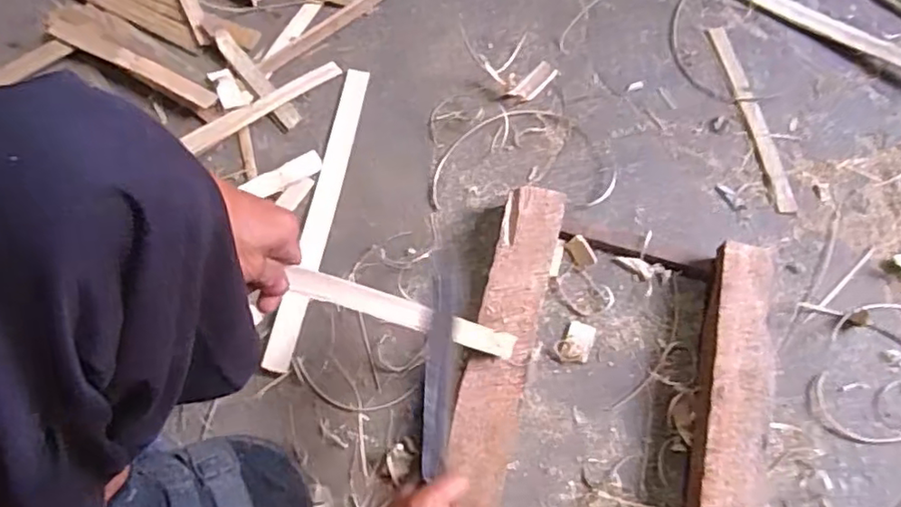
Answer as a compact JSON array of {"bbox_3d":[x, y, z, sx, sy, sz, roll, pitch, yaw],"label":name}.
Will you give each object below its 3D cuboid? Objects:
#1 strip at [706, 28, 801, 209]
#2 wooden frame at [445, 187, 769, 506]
[{"bbox_3d":[0.352,-0.162,0.727,0.024,0.005,0.254,-8,69,-4],"label":"strip"},{"bbox_3d":[0.141,0.151,0.558,0.274,0.054,0.409,11,69,3],"label":"wooden frame"}]

